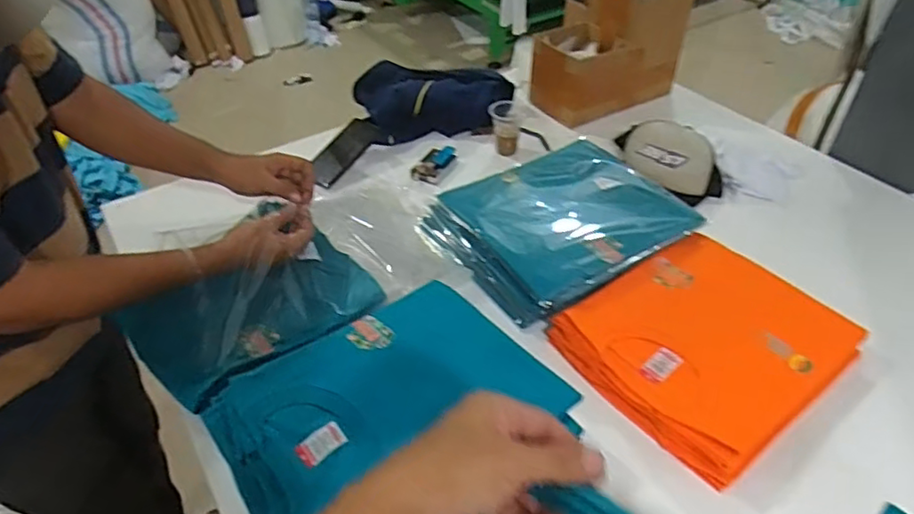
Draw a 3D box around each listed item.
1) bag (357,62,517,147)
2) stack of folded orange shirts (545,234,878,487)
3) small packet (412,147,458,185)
[{"bbox_3d":[-0.048,-0.322,1.285,0.333,0.097,0.184,-2,42,-1],"label":"bag"},{"bbox_3d":[0.347,0.113,0.841,0.341,0.050,0.280,-26,48,-25],"label":"stack of folded orange shirts"},{"bbox_3d":[-0.041,-0.182,1.181,0.062,0.018,0.101,18,45,20],"label":"small packet"}]

